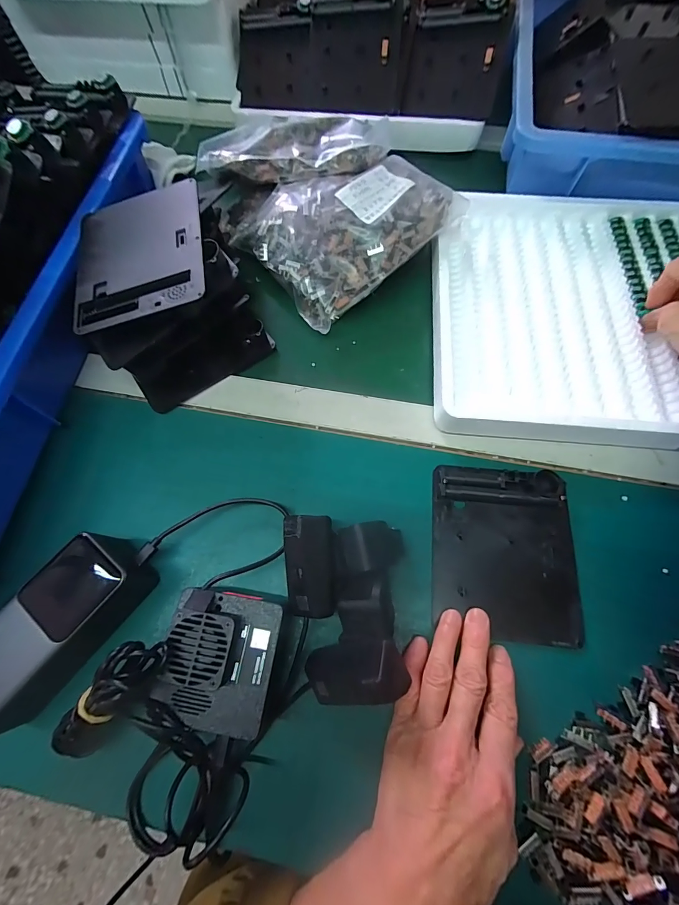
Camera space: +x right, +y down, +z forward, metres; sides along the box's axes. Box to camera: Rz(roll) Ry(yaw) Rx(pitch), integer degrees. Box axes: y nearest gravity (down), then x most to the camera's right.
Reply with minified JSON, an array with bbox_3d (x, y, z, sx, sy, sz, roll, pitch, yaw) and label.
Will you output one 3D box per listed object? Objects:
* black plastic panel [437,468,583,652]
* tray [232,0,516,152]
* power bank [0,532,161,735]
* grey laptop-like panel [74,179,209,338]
[{"bbox_3d":[0.132,0.077,0.279,0.110,0.014,0.127,5,73,3],"label":"black plastic panel"},{"bbox_3d":[0.030,-0.491,0.438,0.335,0.087,0.174,12,68,6],"label":"tray"},{"bbox_3d":[-0.196,0.124,0.243,0.062,0.051,0.131,37,75,13],"label":"power bank"},{"bbox_3d":[-0.167,-0.166,0.292,0.112,0.005,0.134,-13,71,8],"label":"grey laptop-like panel"}]

